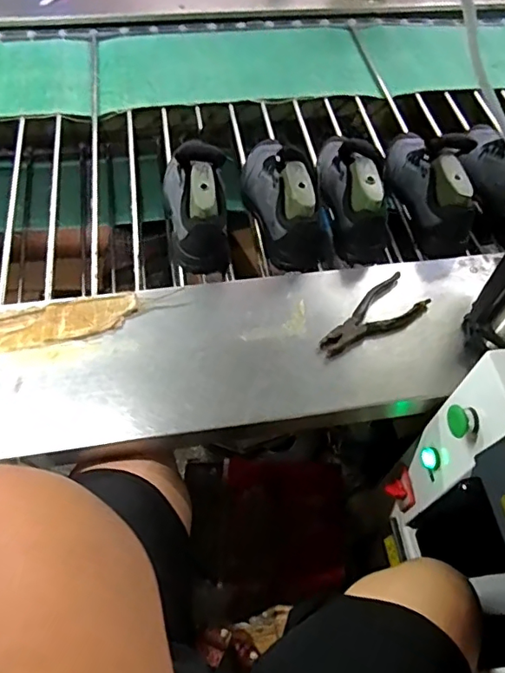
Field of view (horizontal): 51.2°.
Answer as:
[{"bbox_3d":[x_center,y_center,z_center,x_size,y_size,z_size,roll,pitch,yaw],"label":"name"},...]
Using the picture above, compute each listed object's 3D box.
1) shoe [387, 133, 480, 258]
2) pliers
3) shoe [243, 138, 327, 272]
[{"bbox_3d":[0.309,-0.276,0.927,0.099,0.152,0.281,0,56,-3],"label":"shoe"},{"bbox_3d":[0.176,-0.029,0.780,0.184,0.024,0.083,-32,64,-19],"label":"pliers"},{"bbox_3d":[0.046,-0.259,0.917,0.106,0.147,0.286,-16,60,-11],"label":"shoe"}]

